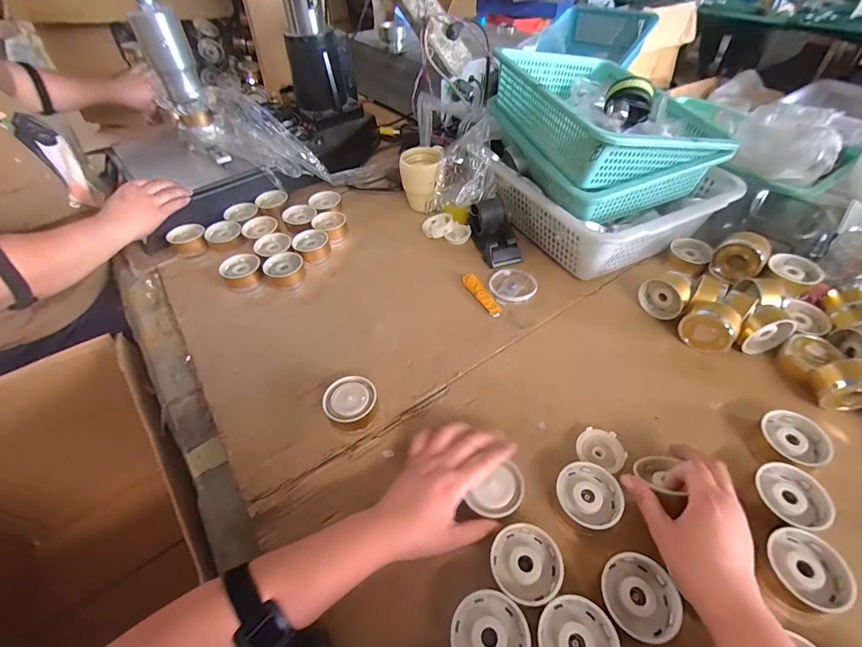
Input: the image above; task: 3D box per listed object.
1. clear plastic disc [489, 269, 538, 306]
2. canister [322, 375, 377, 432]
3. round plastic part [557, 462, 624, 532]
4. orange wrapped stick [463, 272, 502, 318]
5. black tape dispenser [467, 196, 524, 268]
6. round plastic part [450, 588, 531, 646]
[{"bbox_3d":[0.139,-0.066,0.665,0.075,0.006,0.074,-1,48,1],"label":"clear plastic disc"},{"bbox_3d":[-0.102,0.102,0.510,0.065,0.034,0.063,-1,48,1],"label":"canister"},{"bbox_3d":[0.173,0.189,0.434,0.066,0.023,0.064,-1,48,1],"label":"round plastic part"},{"bbox_3d":[0.083,-0.049,0.657,0.024,0.007,0.104,-19,50,-15],"label":"orange wrapped stick"},{"bbox_3d":[0.120,-0.165,0.715,0.069,0.063,0.140,-11,49,-7],"label":"black tape dispenser"},{"bbox_3d":[0.052,0.278,0.350,0.066,0.017,0.066,-1,48,1],"label":"round plastic part"}]

